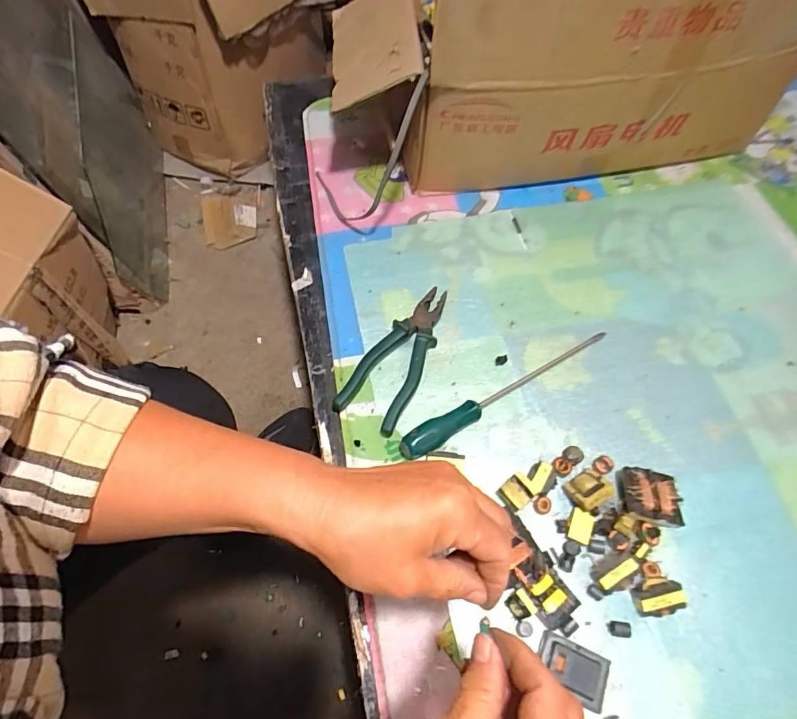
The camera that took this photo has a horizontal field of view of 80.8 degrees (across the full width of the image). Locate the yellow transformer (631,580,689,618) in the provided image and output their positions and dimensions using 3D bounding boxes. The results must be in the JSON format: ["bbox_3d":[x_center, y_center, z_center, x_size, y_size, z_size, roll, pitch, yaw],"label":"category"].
[{"bbox_3d":[0.239,0.218,0.425,0.047,0.015,0.025,-10,60,-6],"label":"yellow transformer"}]

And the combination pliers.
[{"bbox_3d":[0.006,-0.006,0.554,0.068,0.024,0.188,27,63,15],"label":"combination pliers"}]

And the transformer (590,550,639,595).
[{"bbox_3d":[0.204,0.199,0.438,0.044,0.012,0.030,-25,62,-14],"label":"transformer"}]

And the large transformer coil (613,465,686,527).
[{"bbox_3d":[0.252,0.137,0.470,0.060,0.024,0.051,6,59,3],"label":"large transformer coil"}]

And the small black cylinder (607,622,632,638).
[{"bbox_3d":[0.197,0.240,0.417,0.019,0.007,0.012,3,59,2],"label":"small black cylinder"}]

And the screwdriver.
[{"bbox_3d":[0.125,0.029,0.532,0.291,0.027,0.025,-31,64,-17],"label":"screwdriver"}]

